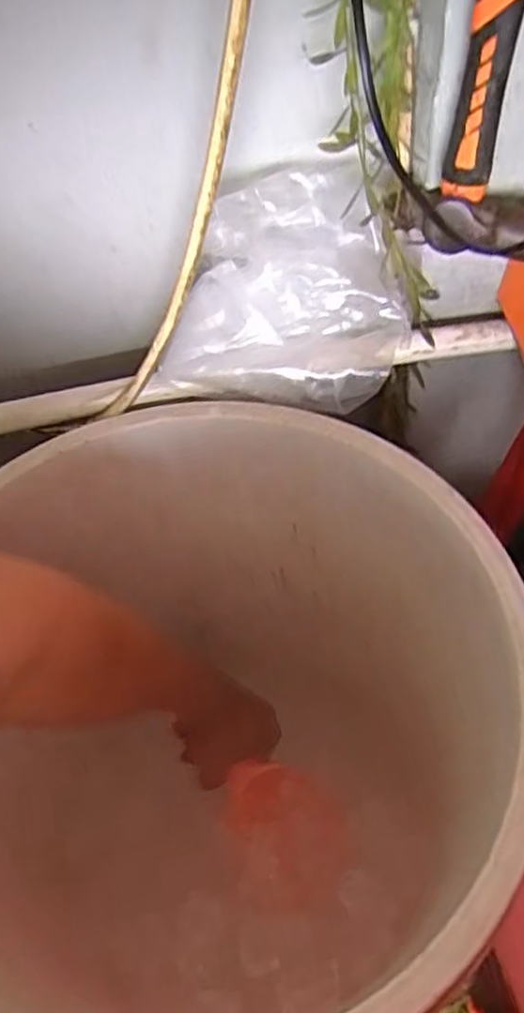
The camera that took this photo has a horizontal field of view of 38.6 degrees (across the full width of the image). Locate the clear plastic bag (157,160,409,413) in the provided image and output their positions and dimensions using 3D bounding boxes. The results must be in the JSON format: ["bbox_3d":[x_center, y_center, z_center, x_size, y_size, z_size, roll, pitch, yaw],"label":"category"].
[{"bbox_3d":[0.013,-0.138,0.491,0.161,0.116,0.088,-5,51,2],"label":"clear plastic bag"}]

